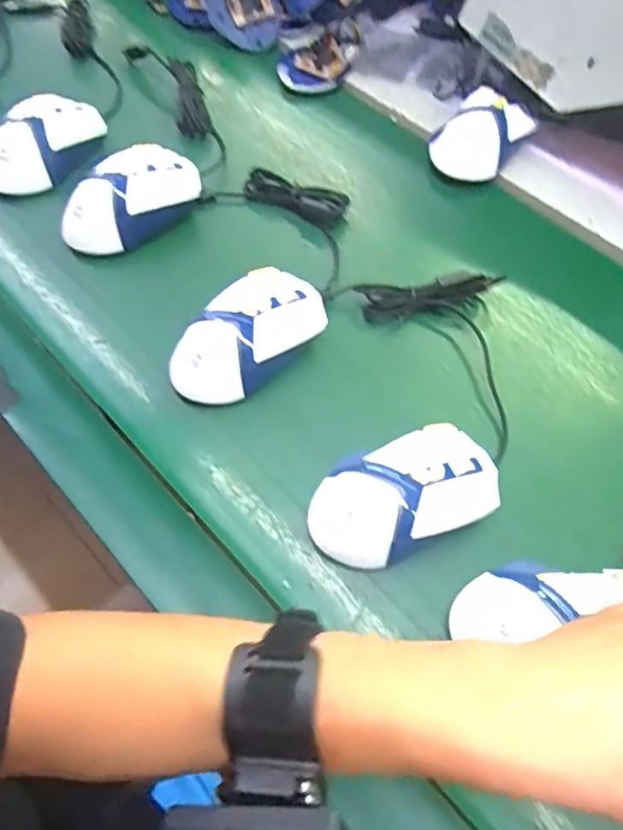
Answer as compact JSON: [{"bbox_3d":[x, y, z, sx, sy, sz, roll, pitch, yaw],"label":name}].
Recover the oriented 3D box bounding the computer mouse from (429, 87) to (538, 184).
[{"bbox_3d":[0.156,-0.262,0.541,0.073,0.040,0.101,41,68,11],"label":"computer mouse"}]

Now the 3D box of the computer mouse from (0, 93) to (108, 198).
[{"bbox_3d":[-0.241,-0.248,0.533,0.069,0.044,0.122,25,66,5],"label":"computer mouse"}]

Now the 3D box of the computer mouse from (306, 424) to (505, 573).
[{"bbox_3d":[0.061,0.051,0.362,0.123,0.036,0.070,-20,70,-15],"label":"computer mouse"}]

